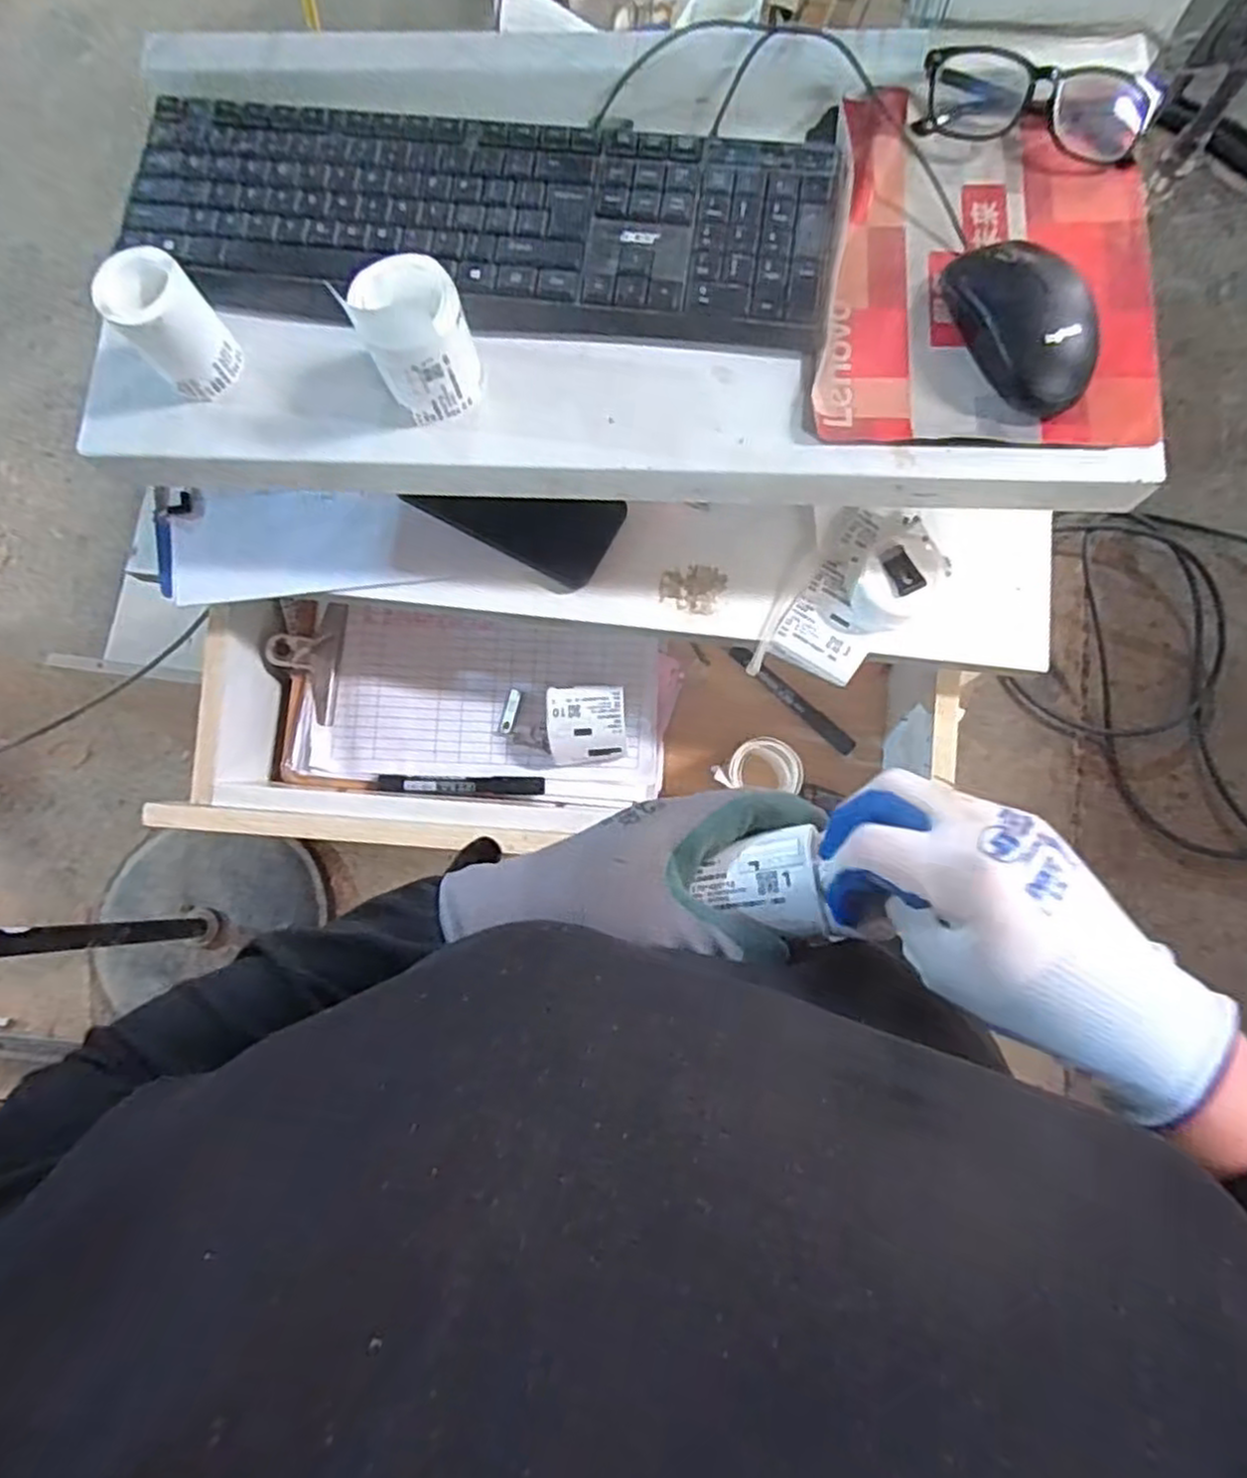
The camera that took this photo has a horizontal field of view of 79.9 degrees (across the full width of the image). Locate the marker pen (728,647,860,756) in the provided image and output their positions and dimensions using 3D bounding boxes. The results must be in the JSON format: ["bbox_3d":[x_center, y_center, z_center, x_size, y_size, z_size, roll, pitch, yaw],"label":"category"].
[{"bbox_3d":[0.154,-0.036,0.679,0.139,0.020,0.015,41,82,9],"label":"marker pen"}]

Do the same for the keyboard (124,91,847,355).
[{"bbox_3d":[-0.085,-0.310,0.445,0.414,0.019,0.134,7,78,3],"label":"keyboard"}]

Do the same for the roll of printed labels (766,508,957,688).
[{"bbox_3d":[0.165,-0.102,0.518,0.080,0.041,0.124,33,80,8],"label":"roll of printed labels"}]

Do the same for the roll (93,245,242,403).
[{"bbox_3d":[-0.256,-0.233,0.421,0.046,0.065,0.045,0,78,1],"label":"roll"}]

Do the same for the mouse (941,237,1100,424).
[{"bbox_3d":[0.224,-0.233,0.414,0.057,0.029,0.101,-12,78,-1],"label":"mouse"}]

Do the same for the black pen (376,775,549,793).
[{"bbox_3d":[-0.139,0.039,0.634,0.141,0.021,0.017,0,78,1],"label":"black pen"}]

